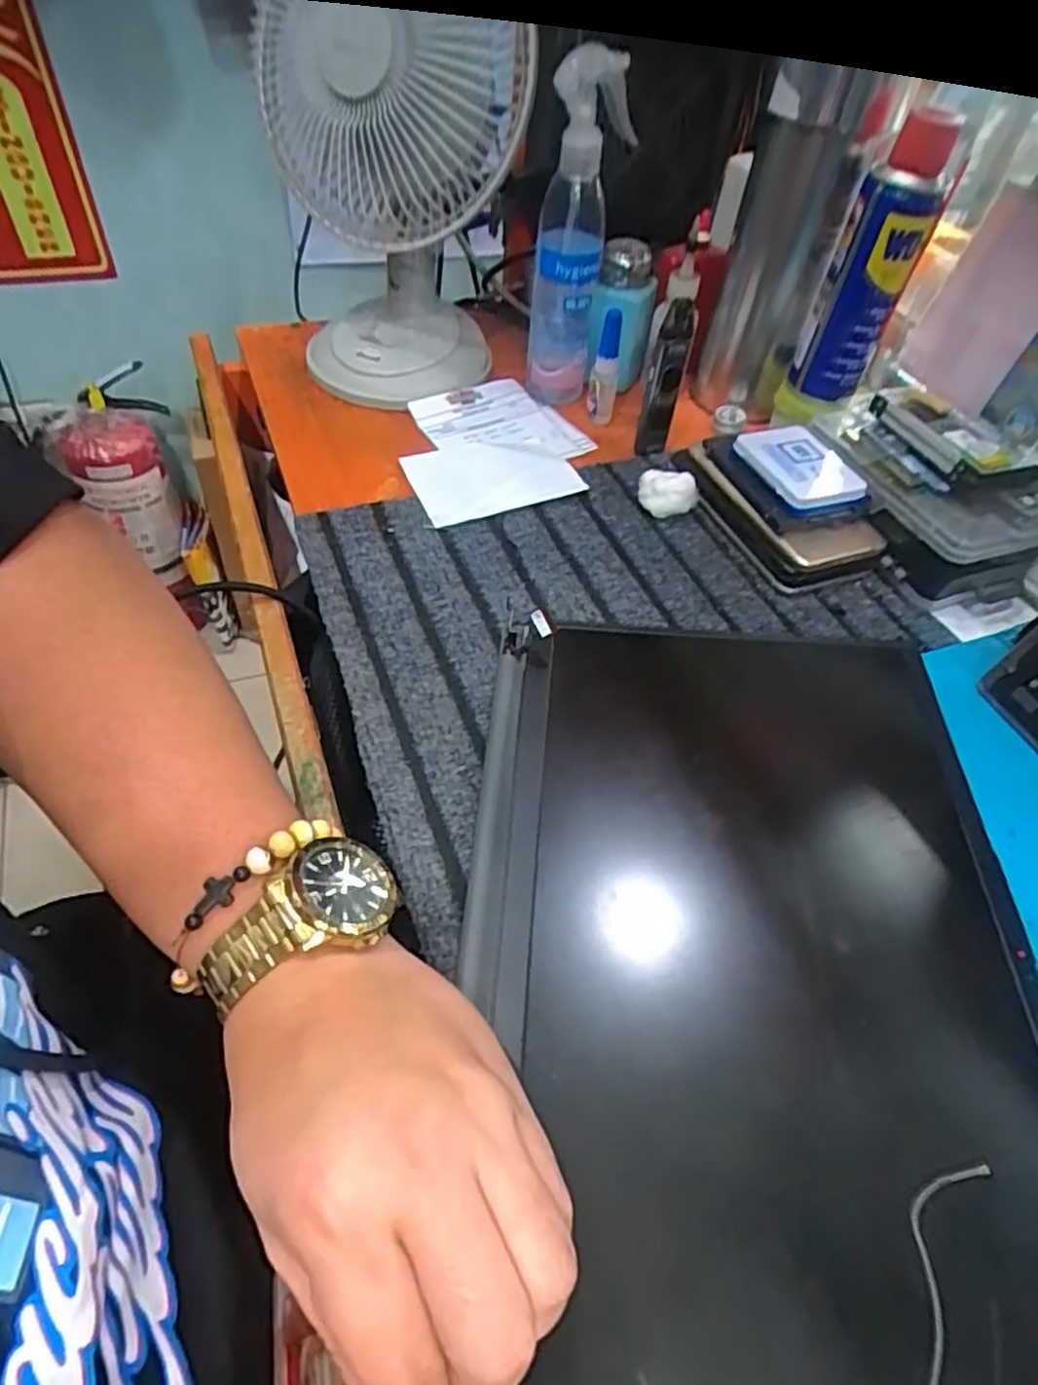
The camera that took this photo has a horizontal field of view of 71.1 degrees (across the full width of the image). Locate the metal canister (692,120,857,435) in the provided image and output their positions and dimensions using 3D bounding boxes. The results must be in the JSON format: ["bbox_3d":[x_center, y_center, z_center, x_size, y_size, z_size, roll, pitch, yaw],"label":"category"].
[{"bbox_3d":[0.182,-0.297,0.539,0.070,0.186,0.063,17,51,9],"label":"metal canister"}]

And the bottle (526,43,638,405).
[{"bbox_3d":[0.041,-0.322,0.530,0.059,0.214,0.049,5,50,0],"label":"bottle"}]

